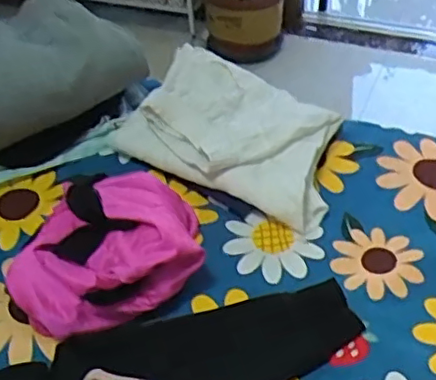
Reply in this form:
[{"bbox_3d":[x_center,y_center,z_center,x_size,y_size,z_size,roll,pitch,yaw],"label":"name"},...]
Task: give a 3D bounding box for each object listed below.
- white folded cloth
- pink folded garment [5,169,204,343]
[{"bbox_3d":[0.023,-0.090,0.877,0.326,0.102,0.191,24,49,27],"label":"white folded cloth"},{"bbox_3d":[-0.130,0.048,0.740,0.199,0.099,0.237,-7,43,-3],"label":"pink folded garment"}]

